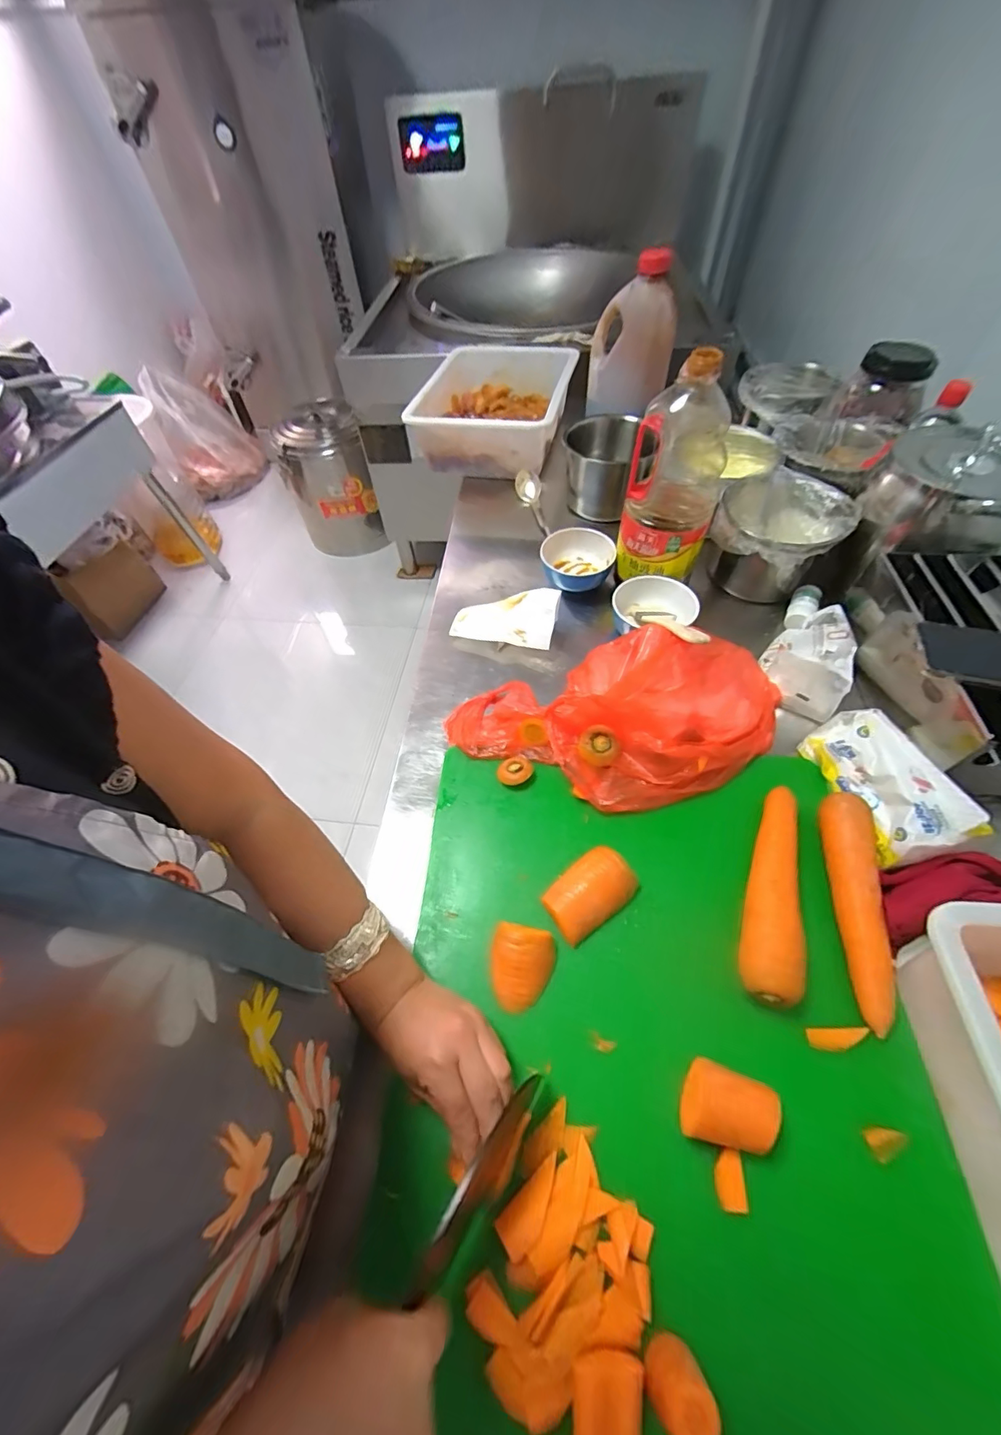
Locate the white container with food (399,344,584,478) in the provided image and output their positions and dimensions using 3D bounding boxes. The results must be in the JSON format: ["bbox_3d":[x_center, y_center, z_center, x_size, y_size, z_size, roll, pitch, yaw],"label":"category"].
[{"bbox_3d":[-0.013,-0.617,0.959,0.275,0.109,0.334,10,57,10],"label":"white container with food"}]

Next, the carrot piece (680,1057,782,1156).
[{"bbox_3d":[0.162,0.282,0.345,0.062,0.046,0.045,11,57,10],"label":"carrot piece"}]

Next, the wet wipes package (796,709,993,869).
[{"bbox_3d":[0.373,0.062,0.465,0.050,0.084,0.148,16,42,-30],"label":"wet wipes package"}]

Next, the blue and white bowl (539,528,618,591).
[{"bbox_3d":[0.113,-0.231,0.711,0.104,0.055,0.100,-1,55,2],"label":"blue and white bowl"}]

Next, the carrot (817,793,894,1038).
[{"bbox_3d":[0.308,0.158,0.411,0.042,0.031,0.188,8,56,9],"label":"carrot"}]

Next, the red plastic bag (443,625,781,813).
[{"bbox_3d":[0.135,-0.007,0.537,0.369,0.085,0.215,-17,56,-9],"label":"red plastic bag"}]

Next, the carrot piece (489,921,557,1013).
[{"bbox_3d":[0.017,0.216,0.411,0.054,0.030,0.063,12,57,11],"label":"carrot piece"}]

